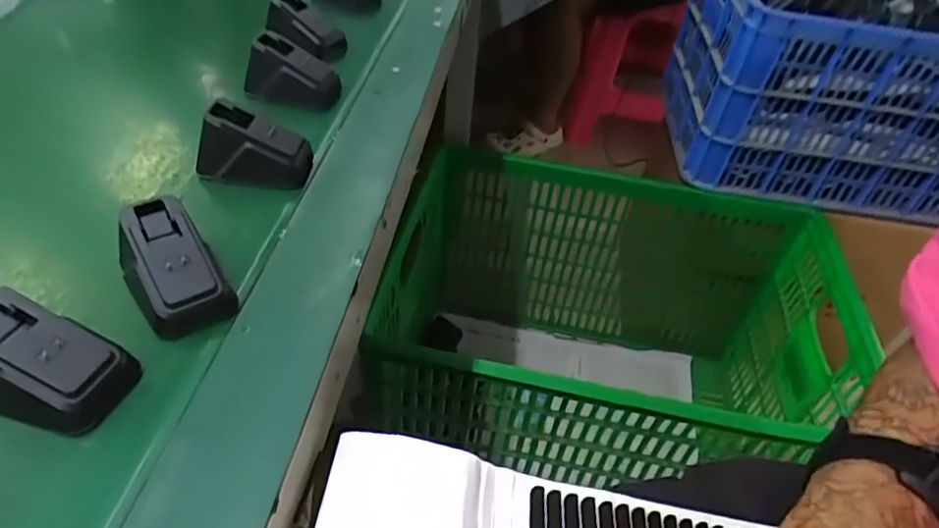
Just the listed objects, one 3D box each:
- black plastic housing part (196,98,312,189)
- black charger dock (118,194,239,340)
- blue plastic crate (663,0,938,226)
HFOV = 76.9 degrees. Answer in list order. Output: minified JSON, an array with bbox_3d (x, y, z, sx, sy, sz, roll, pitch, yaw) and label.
[{"bbox_3d":[-0.142,-0.078,0.389,0.068,0.043,0.030,4,44,-2],"label":"black plastic housing part"},{"bbox_3d":[-0.153,0.001,0.303,0.040,0.042,0.058,-24,51,-27],"label":"black charger dock"},{"bbox_3d":[0.668,-0.337,1.035,0.569,0.277,0.412,8,44,3],"label":"blue plastic crate"}]

